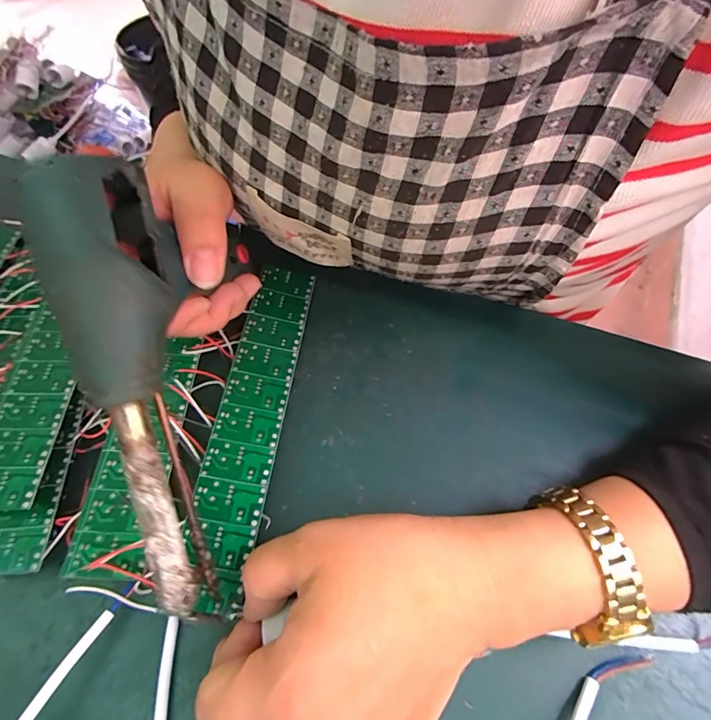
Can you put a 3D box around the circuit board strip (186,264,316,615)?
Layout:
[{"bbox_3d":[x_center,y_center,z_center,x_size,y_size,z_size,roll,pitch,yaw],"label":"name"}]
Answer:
[{"bbox_3d":[-0.057,0.025,0.239,0.034,0.009,0.194,5,61,6],"label":"circuit board strip"}]

